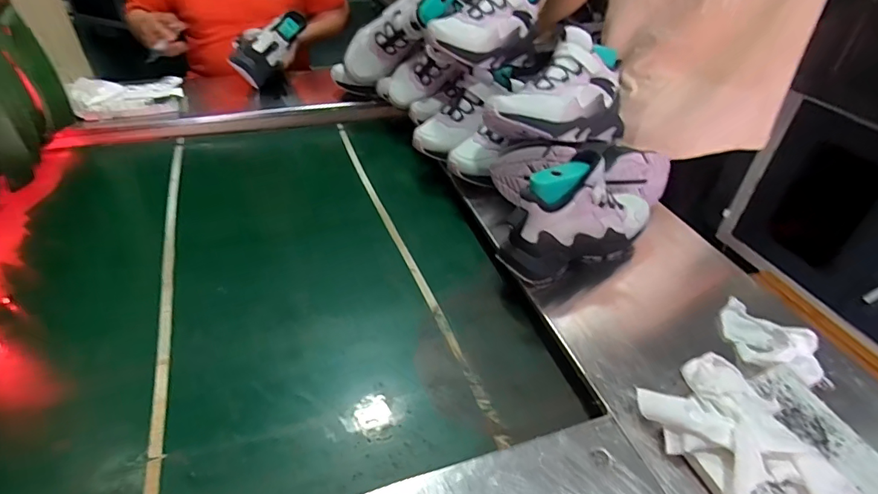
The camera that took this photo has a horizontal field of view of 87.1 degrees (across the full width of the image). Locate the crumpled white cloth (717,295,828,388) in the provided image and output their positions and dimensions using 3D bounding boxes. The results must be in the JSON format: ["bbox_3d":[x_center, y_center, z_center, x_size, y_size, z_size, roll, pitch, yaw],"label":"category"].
[{"bbox_3d":[0.359,0.103,0.503,0.098,0.030,0.077,28,46,28],"label":"crumpled white cloth"}]

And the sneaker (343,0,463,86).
[{"bbox_3d":[-0.084,-0.401,0.876,0.283,0.091,0.096,-31,29,25],"label":"sneaker"}]

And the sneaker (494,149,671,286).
[{"bbox_3d":[0.218,-0.065,0.612,0.309,0.140,0.097,-28,48,-31],"label":"sneaker"}]

